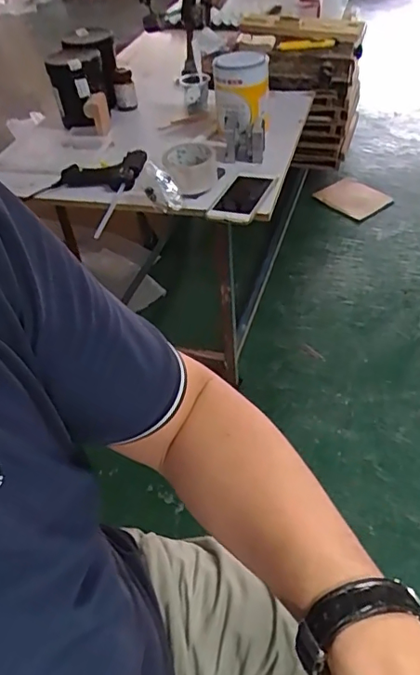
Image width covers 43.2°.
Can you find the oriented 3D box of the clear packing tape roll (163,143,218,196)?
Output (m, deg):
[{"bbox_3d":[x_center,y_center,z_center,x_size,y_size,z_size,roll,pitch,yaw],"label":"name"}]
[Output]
[{"bbox_3d":[-0.031,-0.298,0.925,0.087,0.050,0.097,5,46,13],"label":"clear packing tape roll"}]

